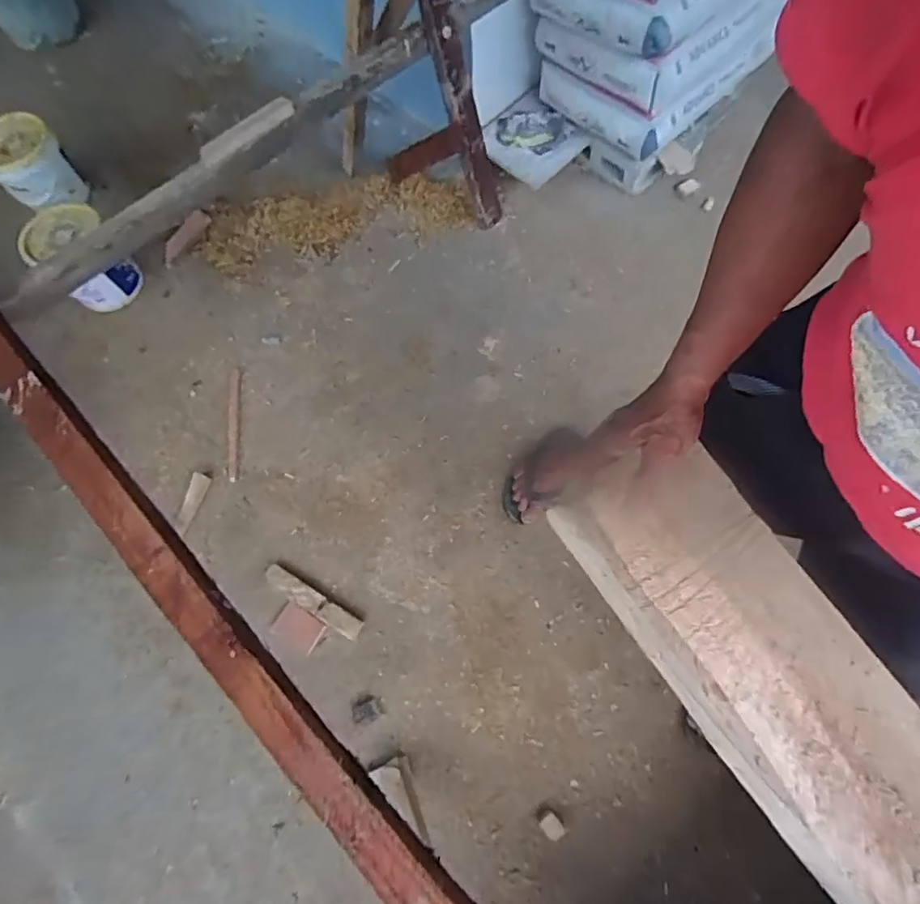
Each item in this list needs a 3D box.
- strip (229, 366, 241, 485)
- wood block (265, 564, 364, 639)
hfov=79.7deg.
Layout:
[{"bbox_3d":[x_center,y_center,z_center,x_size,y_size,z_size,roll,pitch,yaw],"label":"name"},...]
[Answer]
[{"bbox_3d":[-0.535,-0.069,1.302,0.026,0.010,0.283,-6,71,2],"label":"strip"},{"bbox_3d":[-0.306,0.306,1.136,0.236,0.018,0.044,29,75,13],"label":"wood block"}]

